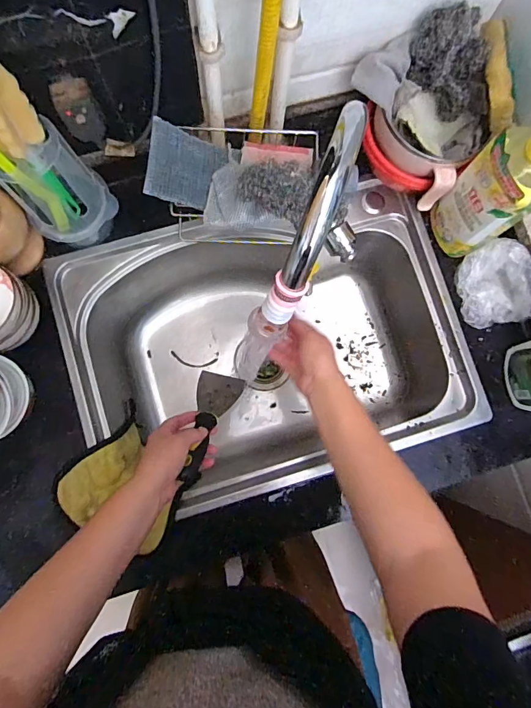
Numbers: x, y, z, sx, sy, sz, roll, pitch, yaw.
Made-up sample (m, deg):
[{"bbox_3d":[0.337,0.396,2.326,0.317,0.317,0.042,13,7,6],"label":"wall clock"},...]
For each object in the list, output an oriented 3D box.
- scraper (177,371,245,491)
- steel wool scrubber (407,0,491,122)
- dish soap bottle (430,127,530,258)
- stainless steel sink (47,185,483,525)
[{"bbox_3d":[-0.077,0.093,0.578,0.064,0.220,0.019,12,123,-1],"label":"scraper"},{"bbox_3d":[0.239,-0.374,0.545,0.119,0.090,0.034,50,47,-17],"label":"steel wool scrubber"},{"bbox_3d":[0.296,-0.209,0.534,0.065,0.259,0.096,-38,86,-6],"label":"dish soap bottle"},{"bbox_3d":[0.005,-0.007,0.727,0.572,0.205,0.407,-15,84,-4],"label":"stainless steel sink"}]

